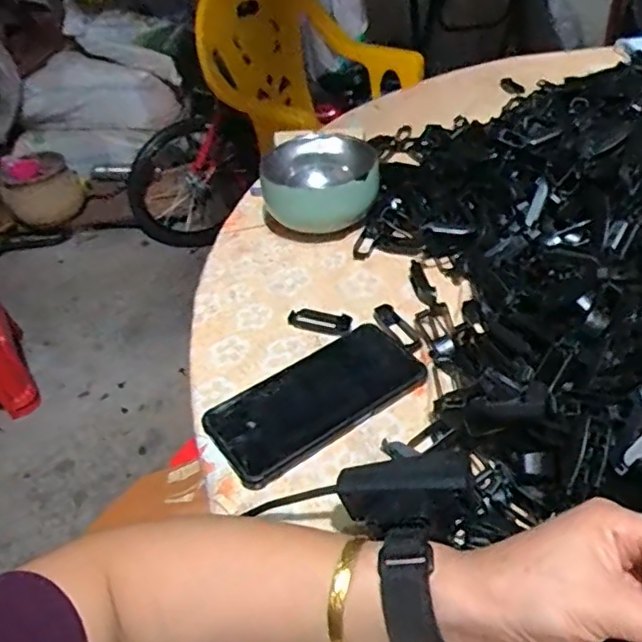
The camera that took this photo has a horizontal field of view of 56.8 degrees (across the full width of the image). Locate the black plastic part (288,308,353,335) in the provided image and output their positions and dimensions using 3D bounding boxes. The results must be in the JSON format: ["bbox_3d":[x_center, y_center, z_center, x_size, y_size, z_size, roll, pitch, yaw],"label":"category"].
[{"bbox_3d":[0.000,-0.001,0.520,0.056,0.005,0.024,13,45,22],"label":"black plastic part"}]

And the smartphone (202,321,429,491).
[{"bbox_3d":[-0.002,0.056,0.454,0.166,0.008,0.077,-29,46,-23],"label":"smartphone"}]

